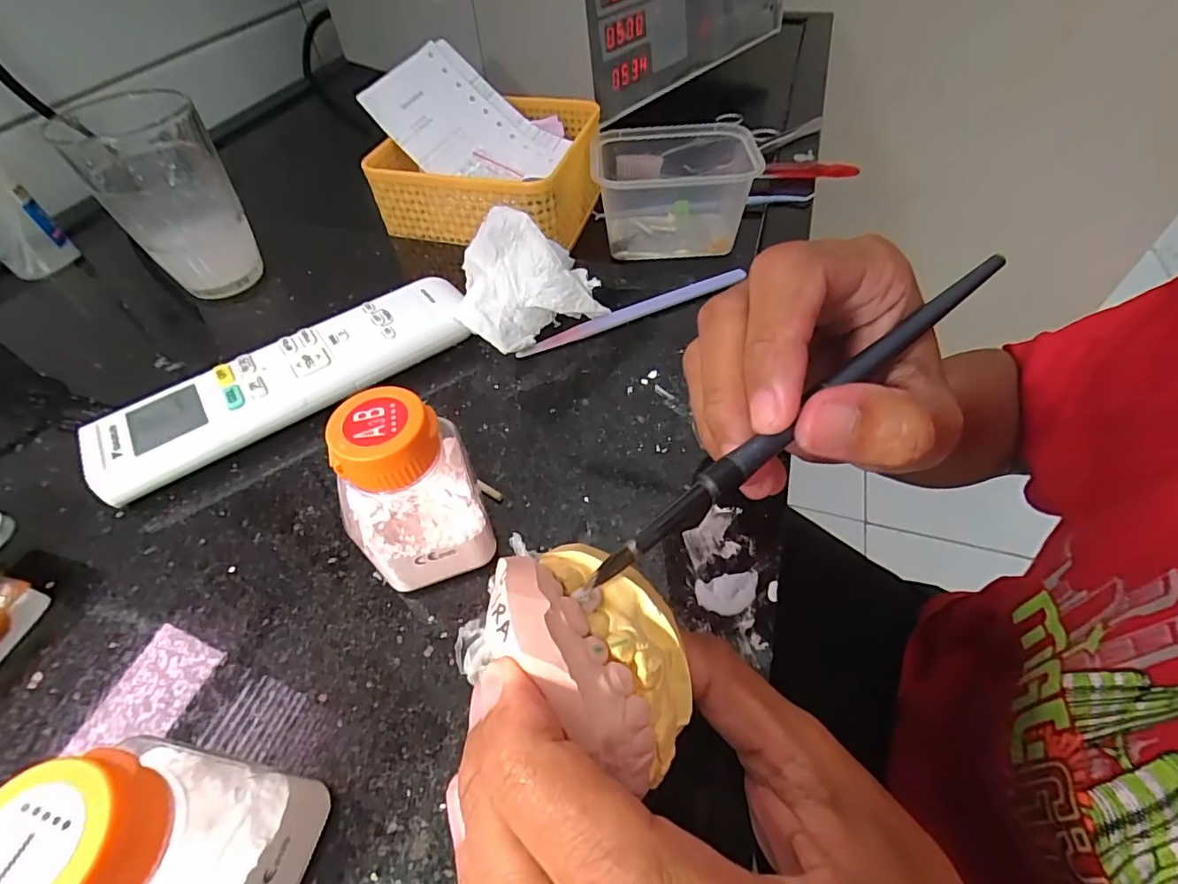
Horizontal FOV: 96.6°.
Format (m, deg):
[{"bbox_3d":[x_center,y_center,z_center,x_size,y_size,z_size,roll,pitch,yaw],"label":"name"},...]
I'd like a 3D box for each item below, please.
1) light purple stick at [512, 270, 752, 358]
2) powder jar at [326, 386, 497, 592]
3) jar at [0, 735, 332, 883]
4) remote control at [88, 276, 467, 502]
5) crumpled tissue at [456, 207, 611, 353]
[{"bbox_3d":[0.026,-0.072,0.290,0.137,0.006,0.008,-21,53,-13],"label":"light purple stick"},{"bbox_3d":[-0.060,0.019,0.180,0.042,0.071,0.034,-20,53,-13],"label":"powder jar"},{"bbox_3d":[-0.093,0.094,0.121,0.033,0.073,0.037,15,54,15],"label":"jar"},{"bbox_3d":[-0.139,-0.029,0.253,0.170,0.025,0.055,-29,55,-19],"label":"remote control"},{"bbox_3d":[-0.034,-0.080,0.268,0.071,0.055,0.047,-28,55,-18],"label":"crumpled tissue"}]

